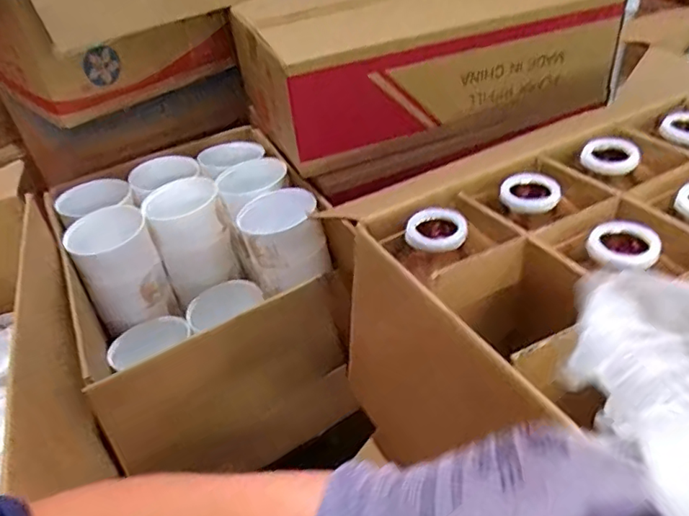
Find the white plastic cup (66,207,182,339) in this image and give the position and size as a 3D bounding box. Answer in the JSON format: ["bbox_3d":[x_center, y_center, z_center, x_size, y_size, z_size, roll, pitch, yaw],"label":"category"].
[{"bbox_3d":[-0.407,0.019,1.032,0.134,0.176,0.138,-22,41,-18],"label":"white plastic cup"}]

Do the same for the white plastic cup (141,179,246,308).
[{"bbox_3d":[-0.293,-0.036,1.087,0.136,0.184,0.130,-22,41,-18],"label":"white plastic cup"}]

